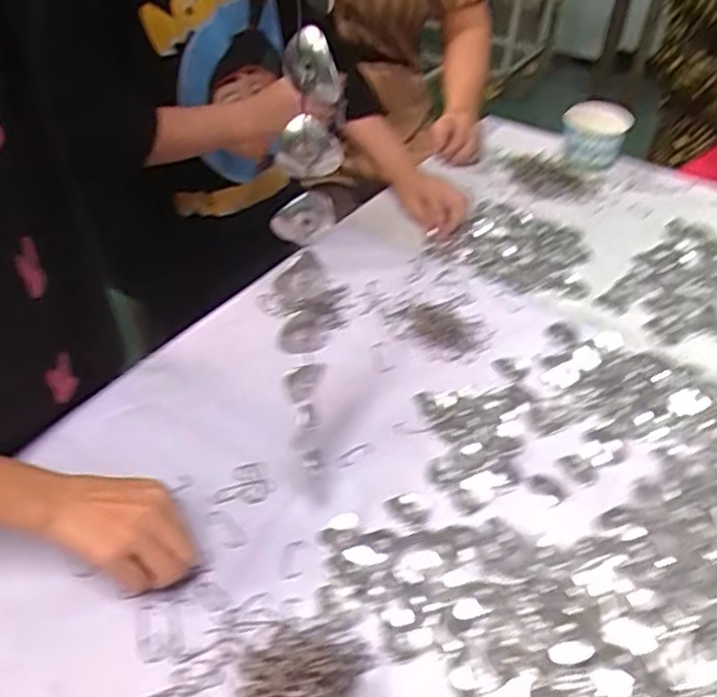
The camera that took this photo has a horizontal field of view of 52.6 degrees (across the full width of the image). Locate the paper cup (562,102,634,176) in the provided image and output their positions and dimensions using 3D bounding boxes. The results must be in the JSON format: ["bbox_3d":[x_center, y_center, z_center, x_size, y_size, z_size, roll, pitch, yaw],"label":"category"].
[{"bbox_3d":[0.379,-0.341,1.170,0.101,0.093,0.080,16,41,12],"label":"paper cup"}]

